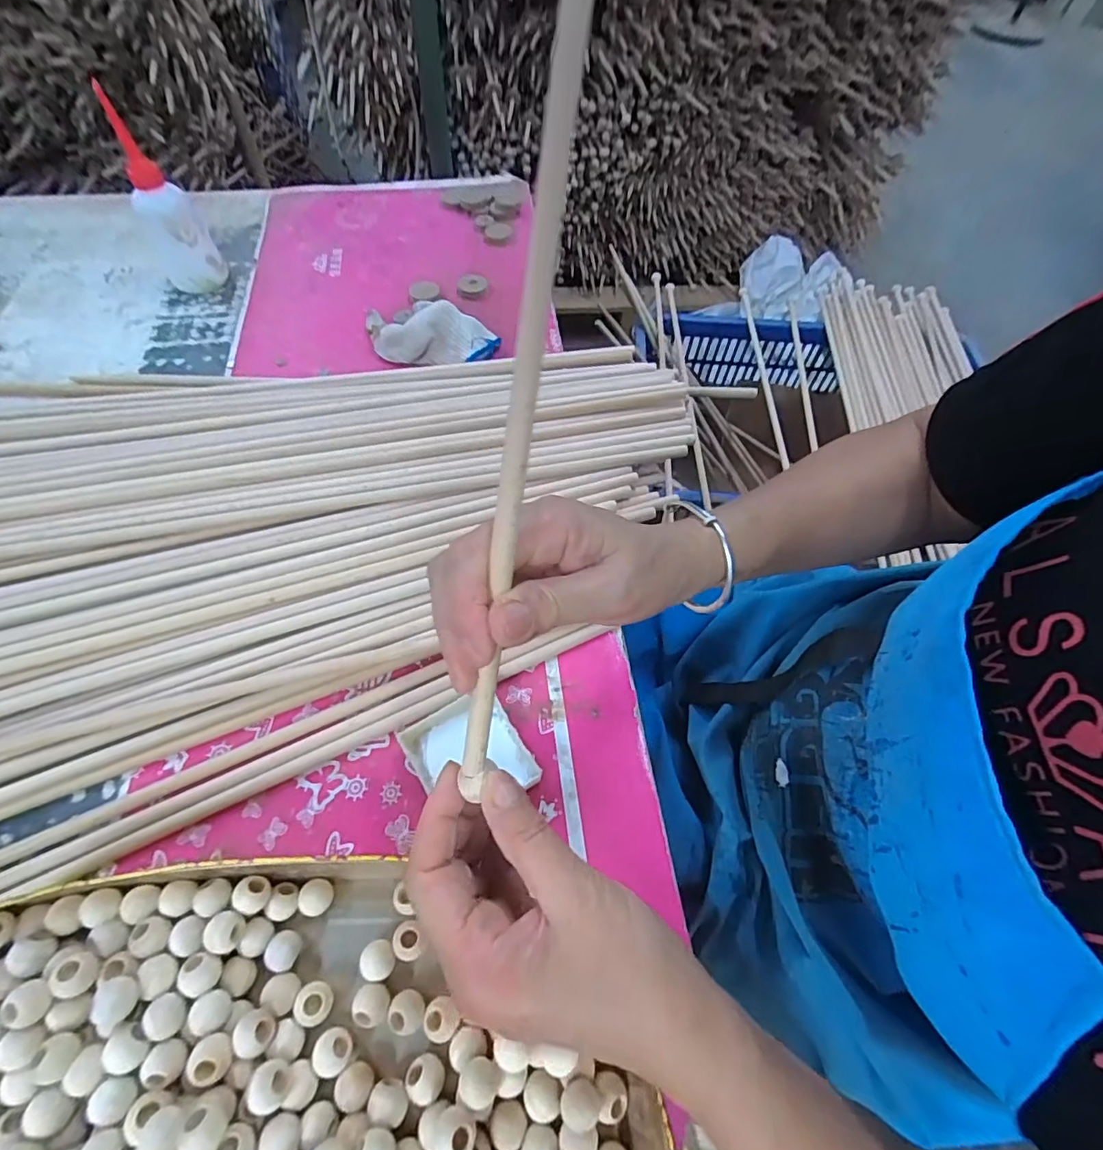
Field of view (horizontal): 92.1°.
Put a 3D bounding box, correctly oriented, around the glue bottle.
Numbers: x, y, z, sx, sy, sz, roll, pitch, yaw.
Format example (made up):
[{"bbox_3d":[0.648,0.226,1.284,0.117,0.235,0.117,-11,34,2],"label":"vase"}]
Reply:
[{"bbox_3d":[-0.416,-0.397,0.566,0.061,0.170,0.068,-32,65,-18],"label":"glue bottle"}]

